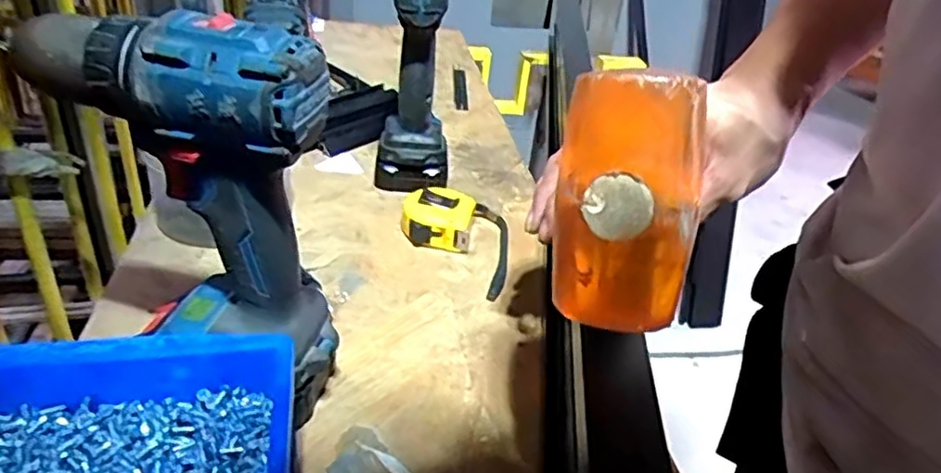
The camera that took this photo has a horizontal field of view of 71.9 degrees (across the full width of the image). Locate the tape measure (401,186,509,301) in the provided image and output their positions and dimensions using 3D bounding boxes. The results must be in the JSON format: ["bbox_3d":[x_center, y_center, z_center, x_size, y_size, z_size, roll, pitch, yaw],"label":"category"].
[{"bbox_3d":[-0.014,-0.004,0.562,0.097,0.035,0.126,8,32,1],"label":"tape measure"}]

